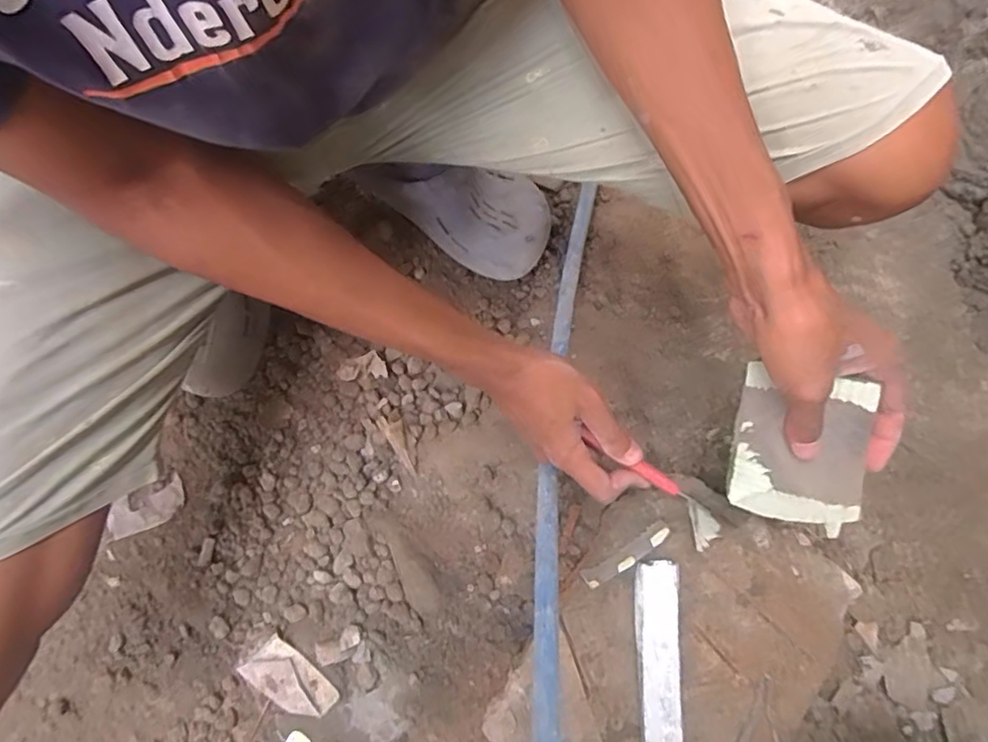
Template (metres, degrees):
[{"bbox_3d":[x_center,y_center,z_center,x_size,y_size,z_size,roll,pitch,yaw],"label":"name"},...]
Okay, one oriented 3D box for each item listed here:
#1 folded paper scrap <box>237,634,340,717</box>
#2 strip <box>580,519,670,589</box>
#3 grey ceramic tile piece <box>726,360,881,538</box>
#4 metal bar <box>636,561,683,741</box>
[{"bbox_3d":[-0.188,0.286,0.554,0.084,0.014,0.046,38,76,13],"label":"folded paper scrap"},{"bbox_3d":[0.107,0.149,0.486,0.079,0.011,0.017,-31,75,-7],"label":"strip"},{"bbox_3d":[0.212,0.055,0.419,0.085,0.005,0.108,10,106,15],"label":"grey ceramic tile piece"},{"bbox_3d":[0.126,0.237,0.458,0.031,0.017,0.171,1,74,2],"label":"metal bar"}]

